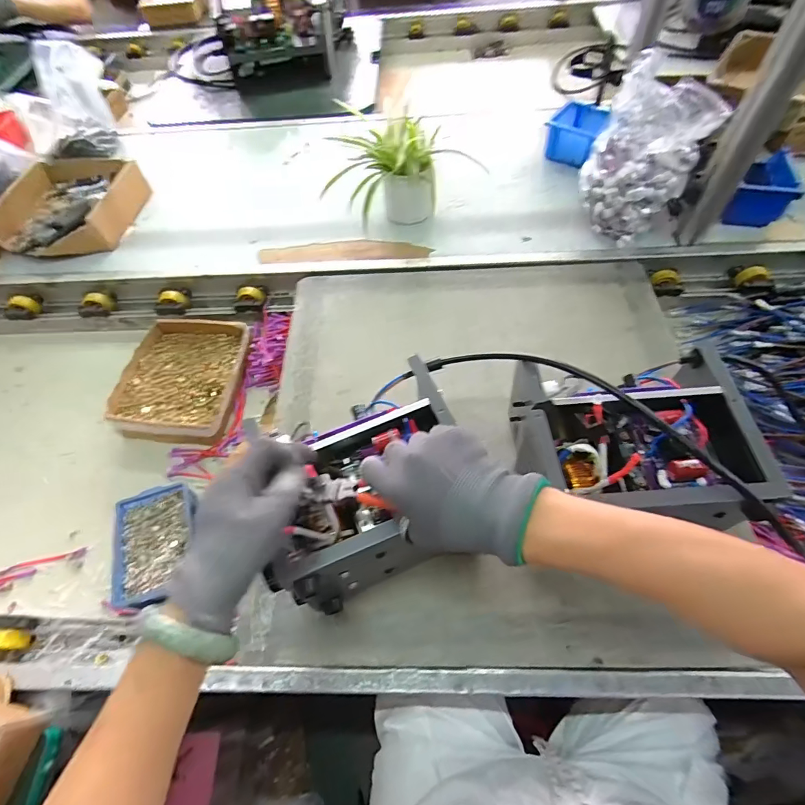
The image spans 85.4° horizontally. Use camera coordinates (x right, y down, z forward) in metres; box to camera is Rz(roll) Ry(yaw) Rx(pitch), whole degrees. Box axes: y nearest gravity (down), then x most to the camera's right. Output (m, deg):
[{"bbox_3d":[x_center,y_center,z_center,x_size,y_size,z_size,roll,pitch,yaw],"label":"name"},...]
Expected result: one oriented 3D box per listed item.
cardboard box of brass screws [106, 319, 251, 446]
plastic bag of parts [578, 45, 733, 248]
[{"bbox_3d":[-0.372,-0.043,0.745,0.200,0.043,0.223,4,59,6],"label":"cardboard box of brass screws"},{"bbox_3d":[0.380,-0.396,0.722,0.135,0.208,0.166,-27,61,-12],"label":"plastic bag of parts"}]

